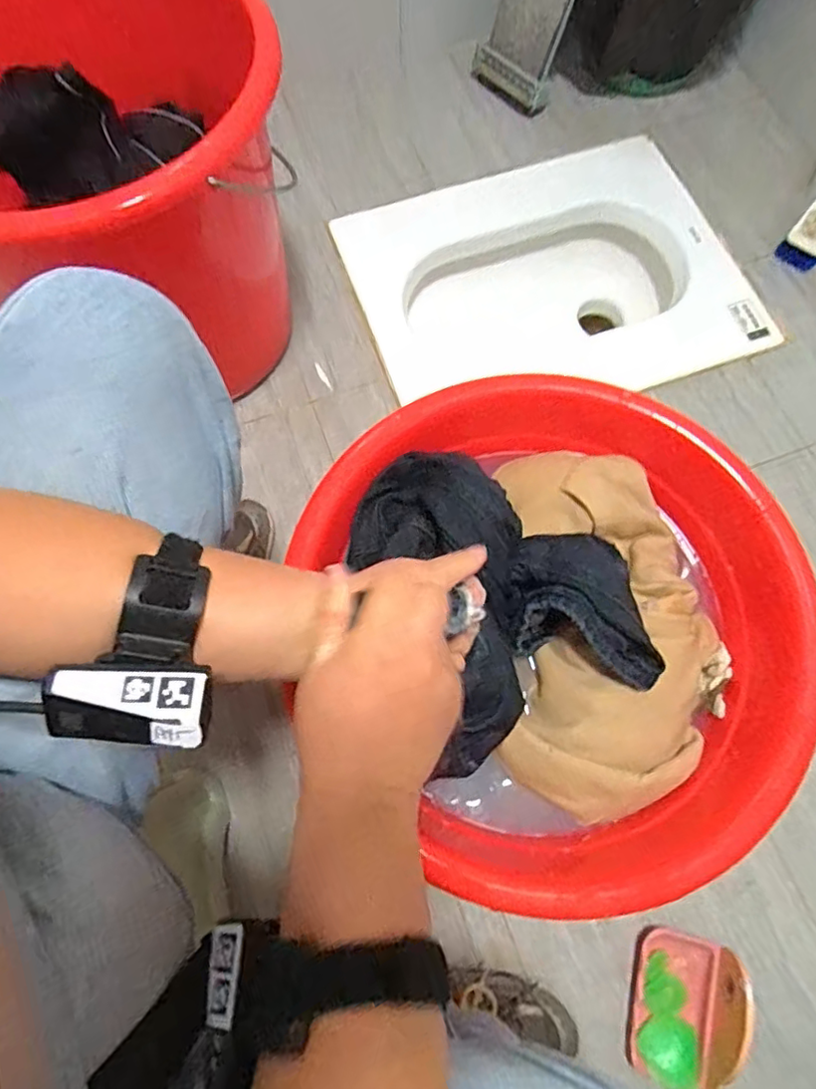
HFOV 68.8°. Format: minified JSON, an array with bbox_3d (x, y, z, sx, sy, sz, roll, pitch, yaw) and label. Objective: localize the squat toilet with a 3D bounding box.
[{"bbox_3d":[0.200,-0.375,0.930,0.560,0.150,0.394,-13,73,-4],"label":"squat toilet"}]

